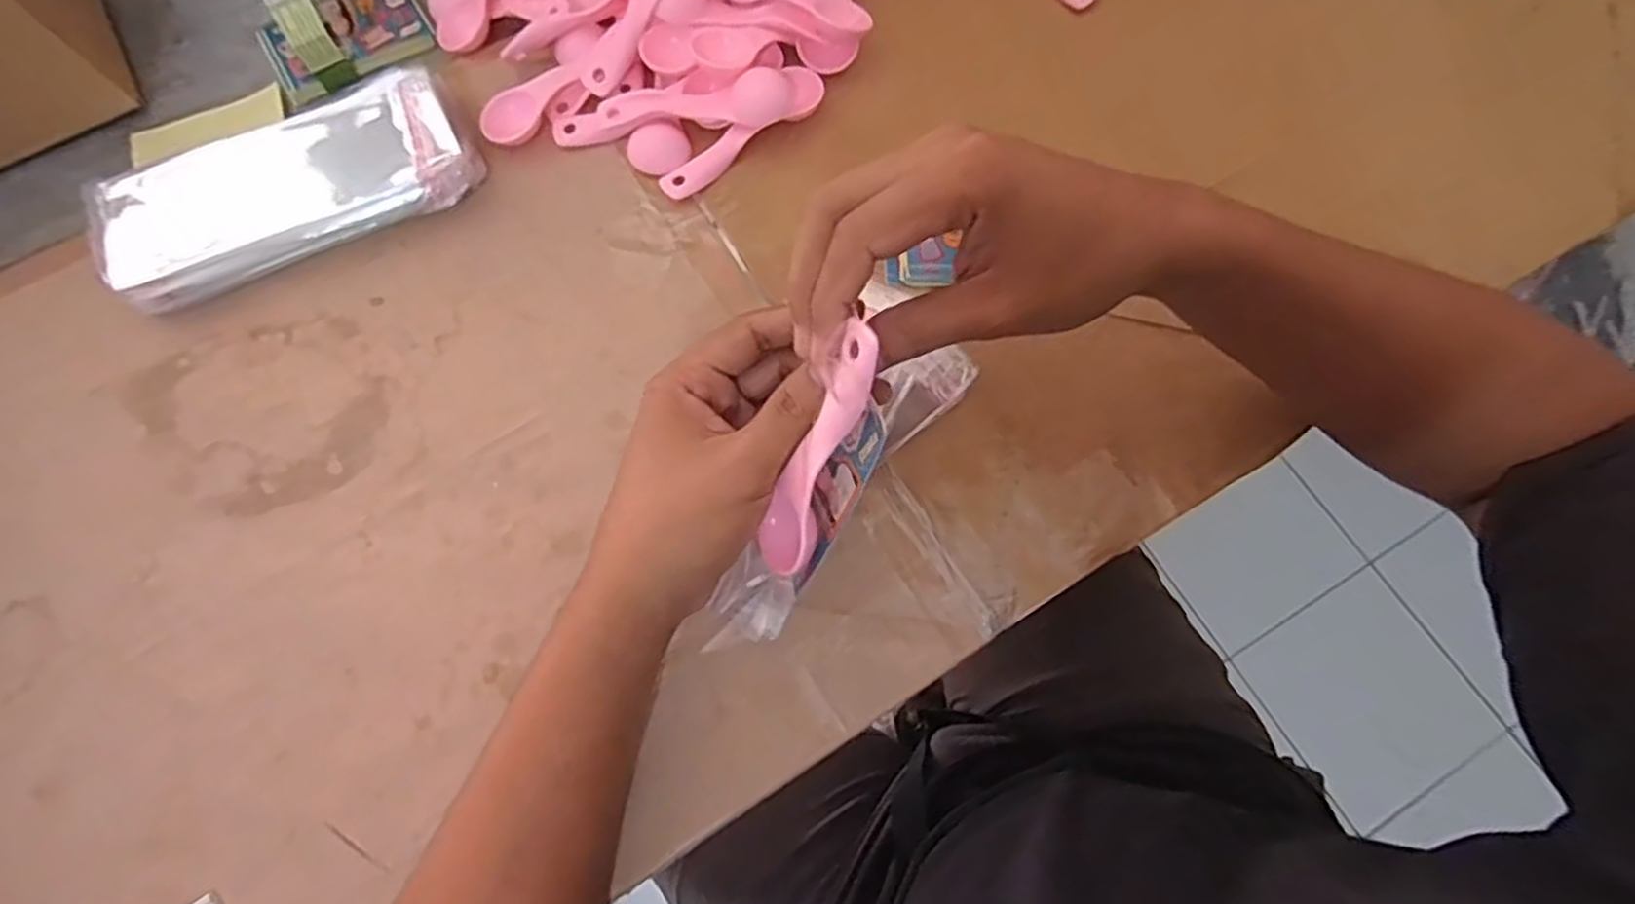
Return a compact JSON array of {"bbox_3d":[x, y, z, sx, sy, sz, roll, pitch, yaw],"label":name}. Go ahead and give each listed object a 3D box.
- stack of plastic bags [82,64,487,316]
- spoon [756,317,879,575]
[{"bbox_3d":[-0.292,-0.147,0.421,0.196,0.027,0.091,-25,73,-8],"label":"stack of plastic bags"},{"bbox_3d":[0.001,0.003,0.294,0.023,0.015,0.110,24,120,5],"label":"spoon"}]

